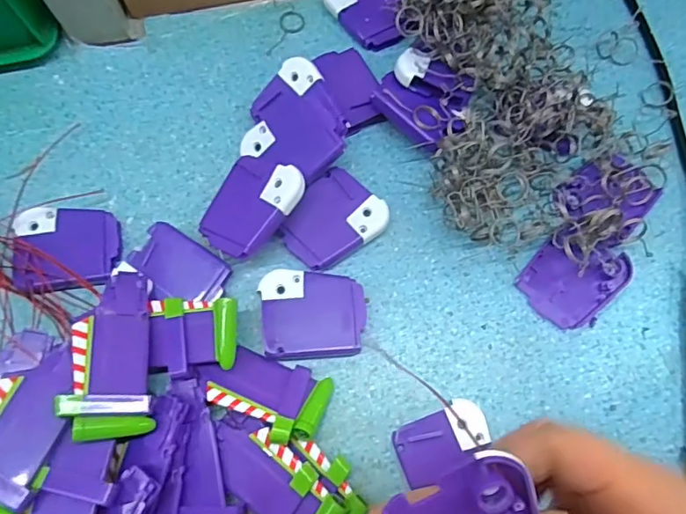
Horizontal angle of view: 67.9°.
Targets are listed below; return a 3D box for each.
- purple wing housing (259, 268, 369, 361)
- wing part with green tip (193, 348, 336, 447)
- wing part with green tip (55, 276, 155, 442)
[{"bbox_3d":[-0.017,0.034,0.304,0.059,0.013,0.051,-4,74,-2],"label":"purple wing housing"},{"bbox_3d":[-0.045,0.075,0.283,0.070,0.007,0.045,18,42,11],"label":"wing part with green tip"},{"bbox_3d":[-0.124,0.050,0.270,0.043,0.008,0.088,2,60,-30],"label":"wing part with green tip"}]

